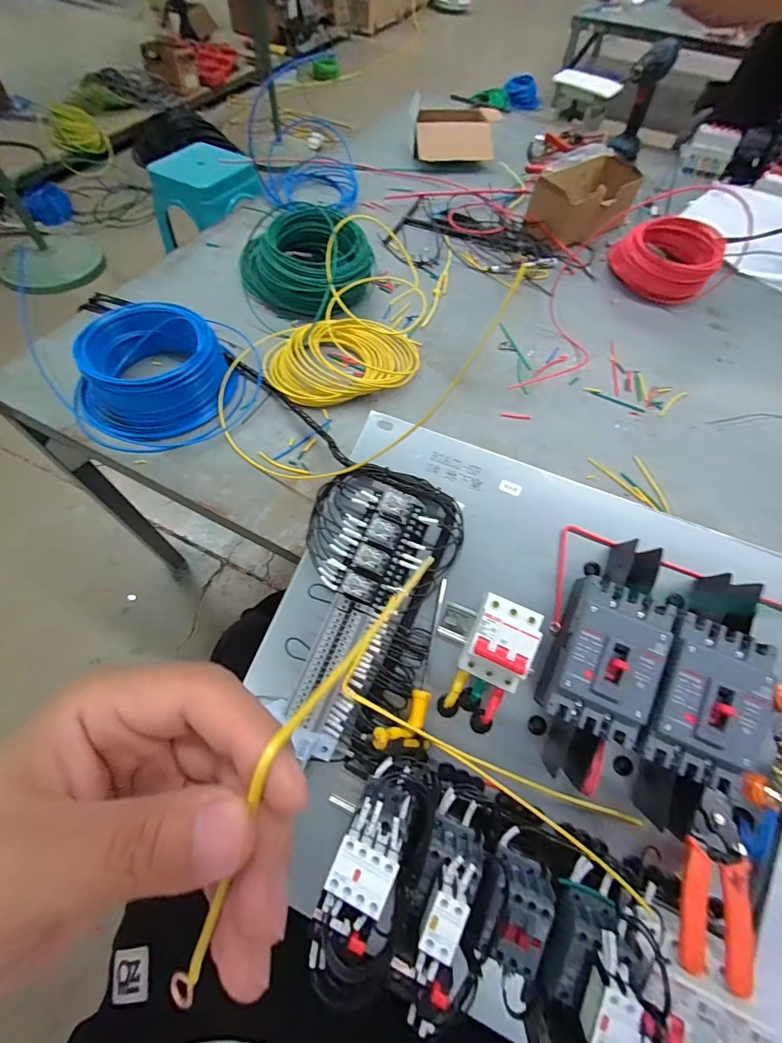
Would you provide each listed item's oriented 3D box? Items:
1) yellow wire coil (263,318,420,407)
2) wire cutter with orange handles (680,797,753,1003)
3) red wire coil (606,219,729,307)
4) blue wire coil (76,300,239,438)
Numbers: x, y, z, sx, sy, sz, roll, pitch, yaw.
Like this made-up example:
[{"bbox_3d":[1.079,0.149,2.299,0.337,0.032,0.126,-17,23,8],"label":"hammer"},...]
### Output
[{"bbox_3d":[-0.067,-0.247,0.625,0.230,0.040,0.145,-26,67,-15],"label":"yellow wire coil"},{"bbox_3d":[0.268,0.300,0.345,0.051,0.018,0.121,23,62,9],"label":"wire cutter with orange handles"},{"bbox_3d":[0.506,-0.487,0.772,0.178,0.068,0.128,19,64,7],"label":"red wire coil"},{"bbox_3d":[-0.330,-0.205,0.575,0.202,0.080,0.159,-38,70,-19],"label":"blue wire coil"}]

